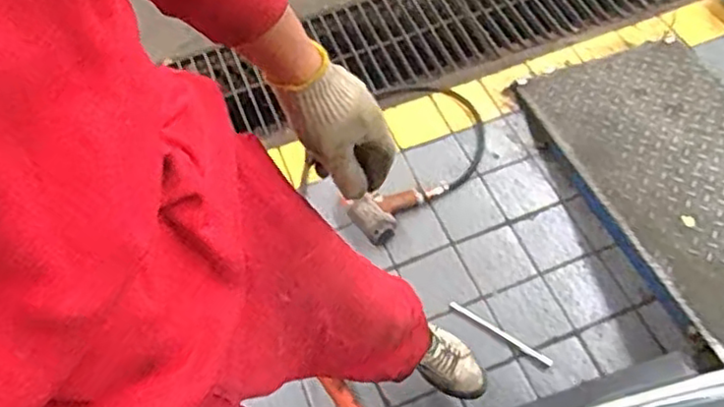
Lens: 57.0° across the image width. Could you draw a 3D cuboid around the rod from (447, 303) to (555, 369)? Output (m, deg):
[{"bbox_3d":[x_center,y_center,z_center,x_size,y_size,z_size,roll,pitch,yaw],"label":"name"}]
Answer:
[{"bbox_3d":[0.309,0.291,1.499,0.250,0.008,0.019,31,65,20],"label":"rod"}]

